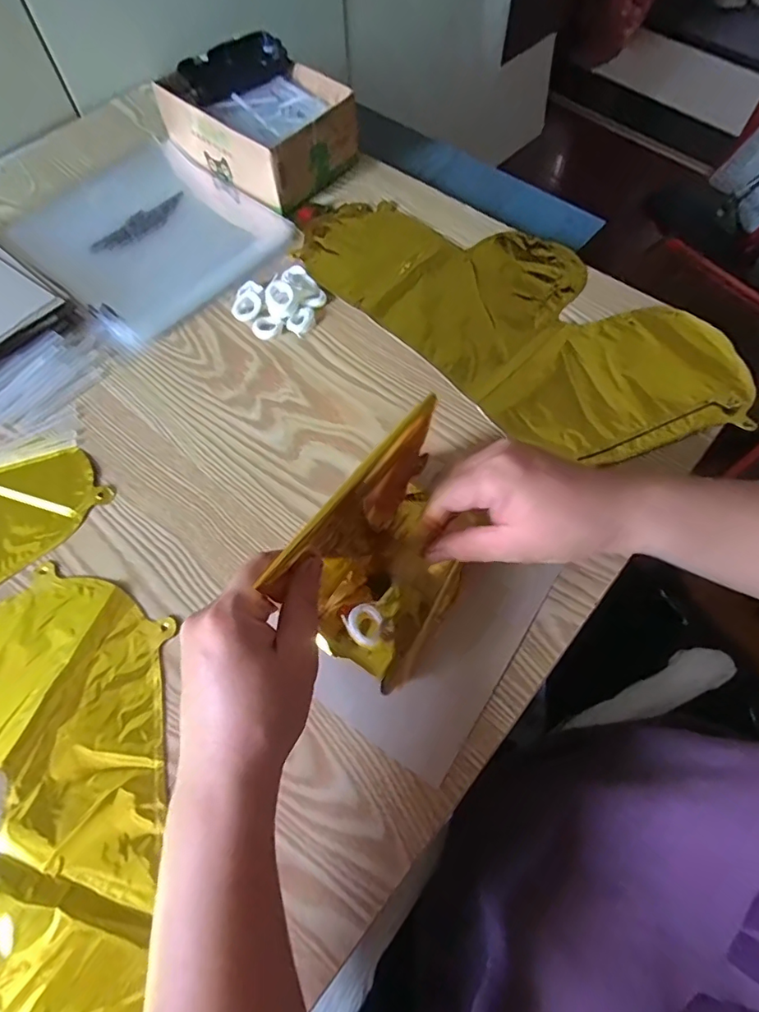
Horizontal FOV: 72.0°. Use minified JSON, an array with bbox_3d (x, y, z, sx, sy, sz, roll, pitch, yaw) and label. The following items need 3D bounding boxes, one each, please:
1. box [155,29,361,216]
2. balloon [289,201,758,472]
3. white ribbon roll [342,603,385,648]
[{"bbox_3d":[-0.125,-0.414,0.566,0.185,0.073,0.134,39,72,17],"label":"box"},{"bbox_3d":[0.113,-0.184,0.479,0.413,0.014,0.194,39,73,17],"label":"balloon"},{"bbox_3d":[-0.010,0.082,0.359,0.025,0.009,0.027,0,65,1],"label":"white ribbon roll"}]

